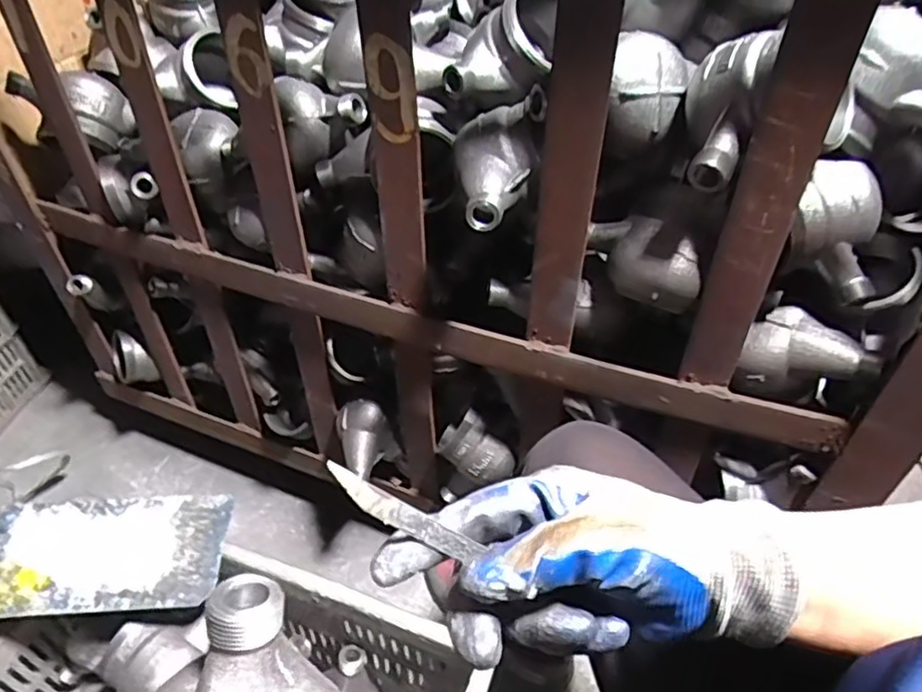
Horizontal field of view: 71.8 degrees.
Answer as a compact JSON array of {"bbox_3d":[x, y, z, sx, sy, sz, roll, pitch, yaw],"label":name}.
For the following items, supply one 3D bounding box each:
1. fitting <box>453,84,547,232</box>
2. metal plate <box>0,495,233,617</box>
[{"bbox_3d":[0.027,-0.145,0.465,0.058,0.079,0.107,6,52,-4],"label":"fitting"},{"bbox_3d":[-0.361,0.205,0.638,0.237,0.006,0.124,-2,44,-3],"label":"metal plate"}]

